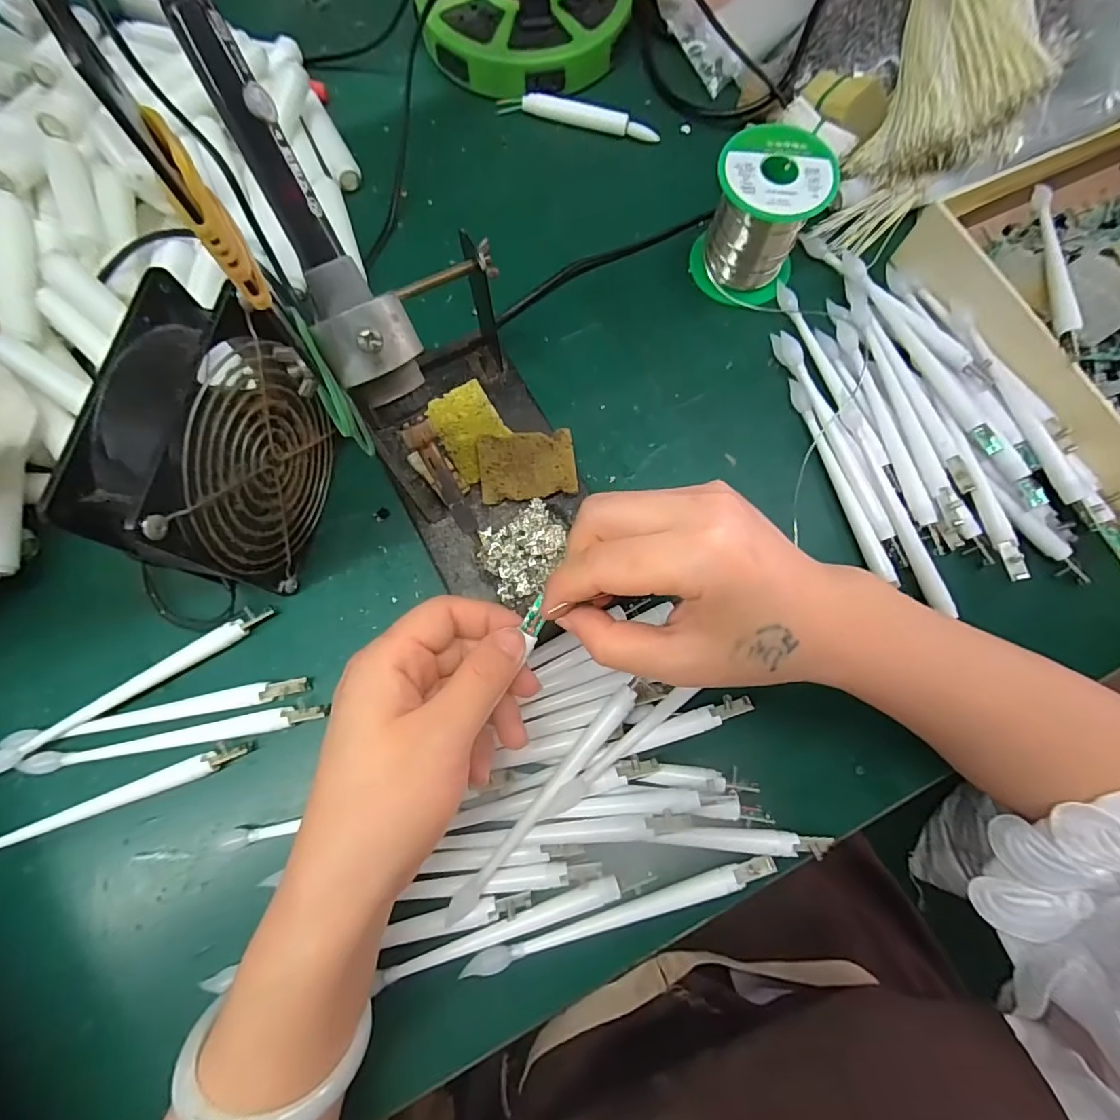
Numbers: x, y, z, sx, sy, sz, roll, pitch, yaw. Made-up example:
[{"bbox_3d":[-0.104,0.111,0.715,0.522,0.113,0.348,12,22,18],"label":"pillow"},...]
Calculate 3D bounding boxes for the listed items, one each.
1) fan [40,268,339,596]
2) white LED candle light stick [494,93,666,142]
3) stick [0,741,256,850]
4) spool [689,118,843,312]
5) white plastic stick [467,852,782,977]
[{"bbox_3d":[-0.161,-0.048,0.258,0.046,0.120,0.114,14,78,2],"label":"fan"},{"bbox_3d":[0.015,-0.326,0.384,0.116,0.014,0.013,11,76,2],"label":"white LED candle light stick"},{"bbox_3d":[-0.237,0.126,0.269,0.153,0.014,0.011,-20,77,-6],"label":"stick"},{"bbox_3d":[0.126,-0.215,0.327,0.064,0.064,0.061,0,76,-1],"label":"spool"},{"bbox_3d":[0.031,0.175,0.257,0.156,0.009,0.009,-16,77,-5],"label":"white plastic stick"}]

